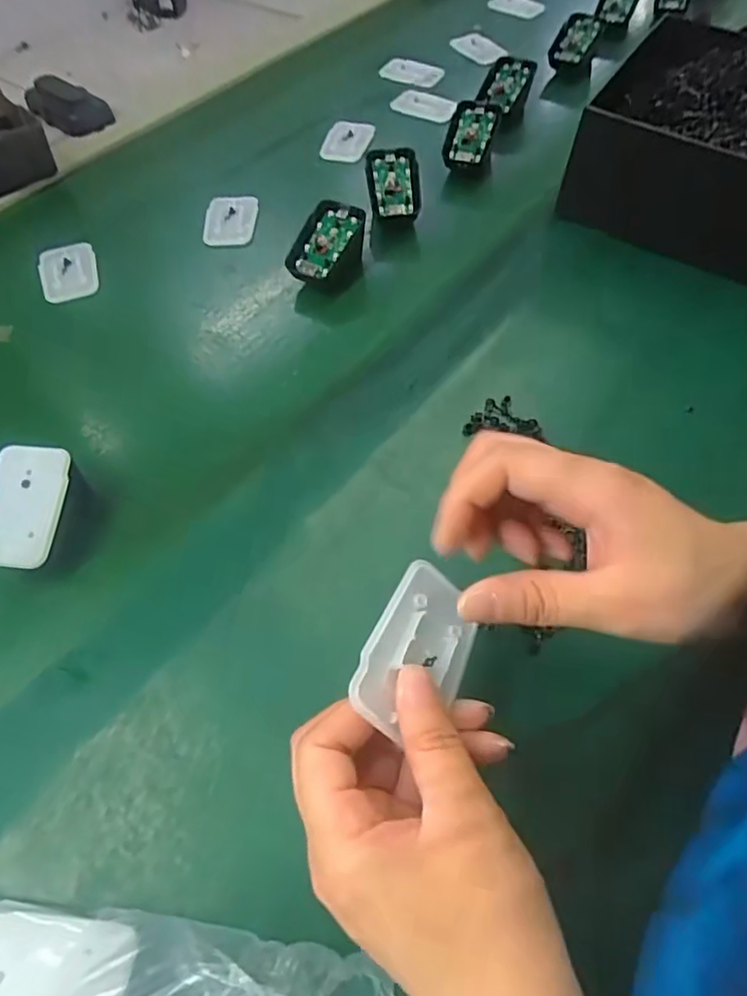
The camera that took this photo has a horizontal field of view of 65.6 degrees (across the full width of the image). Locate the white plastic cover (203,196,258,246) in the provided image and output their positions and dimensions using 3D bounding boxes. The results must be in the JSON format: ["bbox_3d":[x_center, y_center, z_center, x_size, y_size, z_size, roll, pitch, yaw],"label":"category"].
[{"bbox_3d":[-0.126,-0.246,0.512,0.046,0.011,0.060,-3,58,0],"label":"white plastic cover"}]

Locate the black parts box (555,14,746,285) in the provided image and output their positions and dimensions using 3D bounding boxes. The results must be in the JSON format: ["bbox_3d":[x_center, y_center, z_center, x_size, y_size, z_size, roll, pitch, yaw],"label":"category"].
[{"bbox_3d":[0.290,-0.263,0.455,0.229,0.101,0.198,28,63,18],"label":"black parts box"}]

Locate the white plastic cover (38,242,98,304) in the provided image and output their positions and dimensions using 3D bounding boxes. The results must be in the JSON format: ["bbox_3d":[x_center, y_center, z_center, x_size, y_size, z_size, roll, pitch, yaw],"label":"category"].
[{"bbox_3d":[-0.254,-0.188,0.482,0.046,0.007,0.056,-16,70,-7],"label":"white plastic cover"}]

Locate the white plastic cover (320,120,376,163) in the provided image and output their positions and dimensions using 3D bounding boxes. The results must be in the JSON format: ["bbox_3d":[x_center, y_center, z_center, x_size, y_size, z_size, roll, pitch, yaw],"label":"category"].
[{"bbox_3d":[-0.027,-0.357,0.581,0.047,0.008,0.071,13,61,8],"label":"white plastic cover"}]

